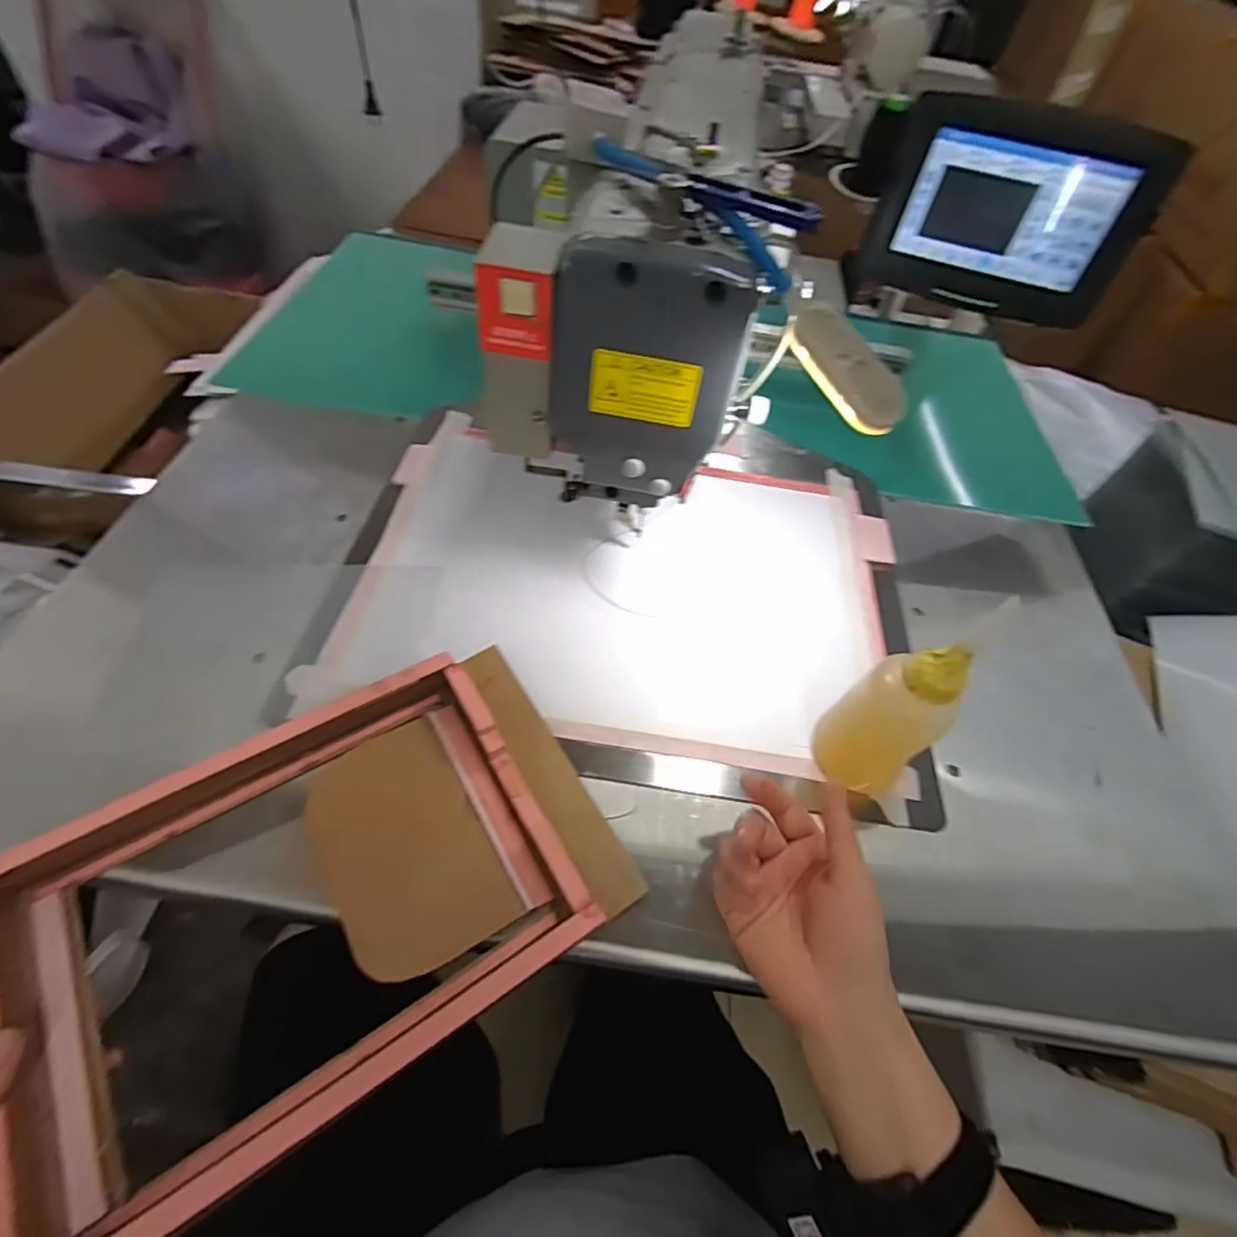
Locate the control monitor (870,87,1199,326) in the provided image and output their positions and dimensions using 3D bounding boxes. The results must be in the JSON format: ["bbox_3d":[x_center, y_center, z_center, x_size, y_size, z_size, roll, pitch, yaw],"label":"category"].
[{"bbox_3d":[0.326,-0.340,0.487,0.198,0.138,0.032,17,36,5],"label":"control monitor"}]

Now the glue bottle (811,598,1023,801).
[{"bbox_3d":[0.171,0.063,0.365,0.046,0.146,0.061,-35,63,-27],"label":"glue bottle"}]

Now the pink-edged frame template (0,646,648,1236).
[{"bbox_3d":[-0.168,0.155,0.336,0.314,0.045,0.200,-25,59,-22],"label":"pink-edged frame template"}]

